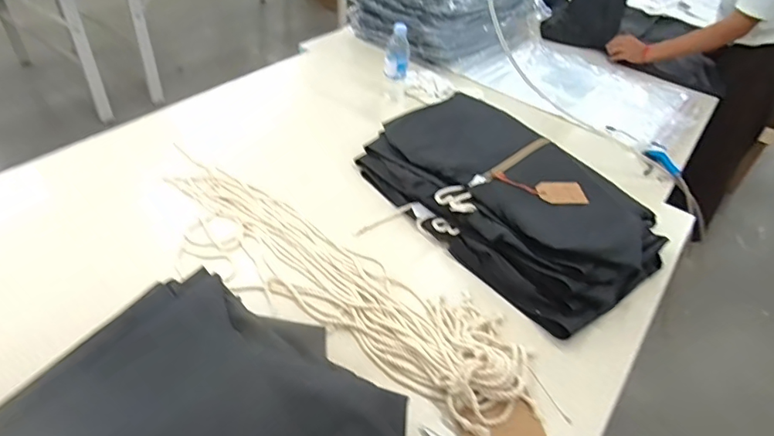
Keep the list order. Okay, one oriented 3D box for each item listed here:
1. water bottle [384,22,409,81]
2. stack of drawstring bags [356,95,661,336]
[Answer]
[{"bbox_3d":[0.028,-0.442,1.311,0.065,0.134,0.058,7,42,-1],"label":"water bottle"},{"bbox_3d":[0.253,-0.066,1.039,0.400,0.093,0.622,-28,52,-33],"label":"stack of drawstring bags"}]

